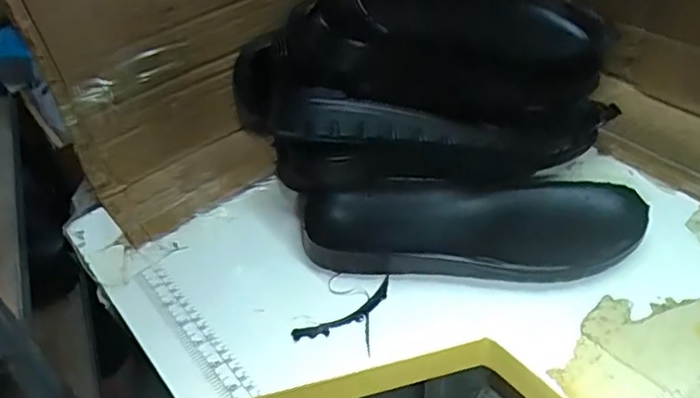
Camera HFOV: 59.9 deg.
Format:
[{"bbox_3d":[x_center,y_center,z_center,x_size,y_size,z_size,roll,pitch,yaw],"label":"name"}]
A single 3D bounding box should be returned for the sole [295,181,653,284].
[{"bbox_3d":[0.101,0.024,0.517,0.278,0.030,0.100,-1,44,8],"label":"sole"}]

